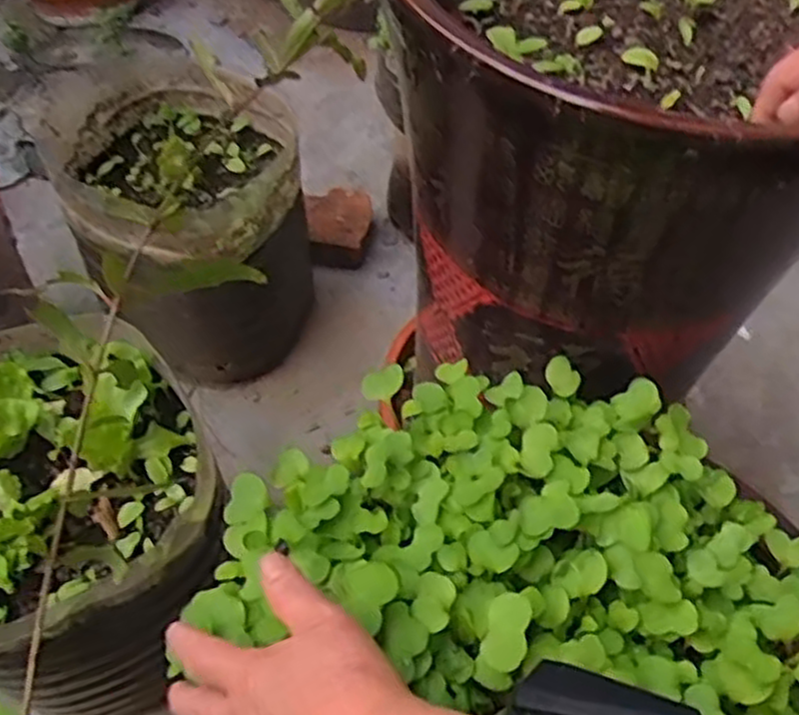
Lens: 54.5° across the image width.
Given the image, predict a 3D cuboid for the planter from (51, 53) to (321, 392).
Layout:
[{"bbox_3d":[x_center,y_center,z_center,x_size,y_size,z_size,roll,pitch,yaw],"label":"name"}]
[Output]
[{"bbox_3d":[-0.247,-0.152,0.962,0.264,0.274,0.292,-24,59,-18],"label":"planter"}]

